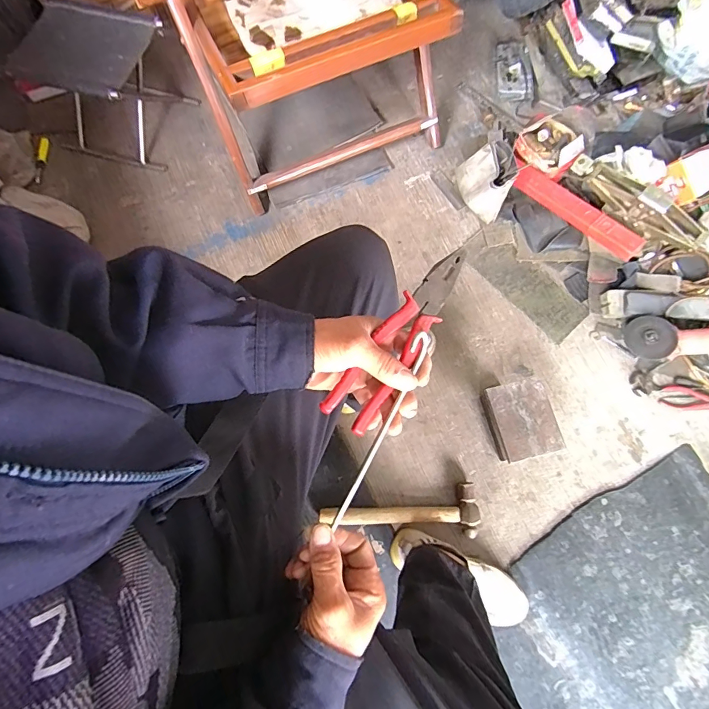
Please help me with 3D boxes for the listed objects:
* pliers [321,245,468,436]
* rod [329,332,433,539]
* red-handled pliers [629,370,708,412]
[{"bbox_3d":[0.043,-0.018,0.383,0.044,0.020,0.191,34,85,8],"label":"pliers"},{"bbox_3d":[0.021,0.063,0.365,0.019,0.006,0.182,34,81,-37],"label":"rod"},{"bbox_3d":[0.657,0.082,0.877,0.157,0.023,0.049,23,77,6],"label":"red-handled pliers"}]

